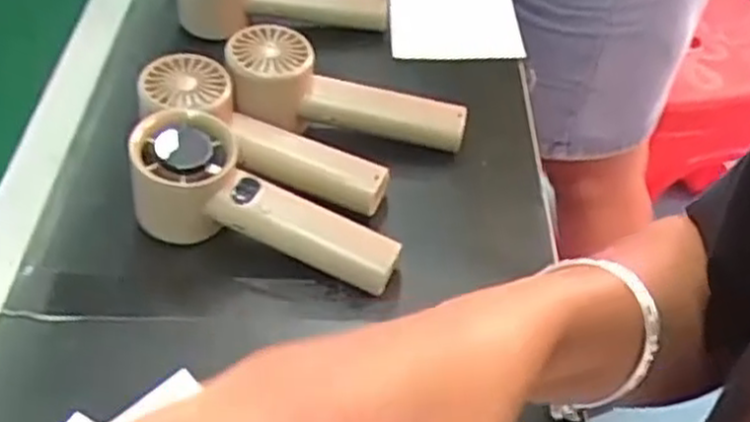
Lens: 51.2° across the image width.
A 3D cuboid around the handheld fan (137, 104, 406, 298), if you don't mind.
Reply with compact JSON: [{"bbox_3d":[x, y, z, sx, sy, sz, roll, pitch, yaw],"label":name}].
[{"bbox_3d":[-0.061,0.000,0.449,0.154,0.058,0.056,25,51,2],"label":"handheld fan"}]

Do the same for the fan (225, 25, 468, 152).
[{"bbox_3d":[-0.019,-0.076,0.517,0.161,0.041,0.054,16,47,-7],"label":"fan"}]

